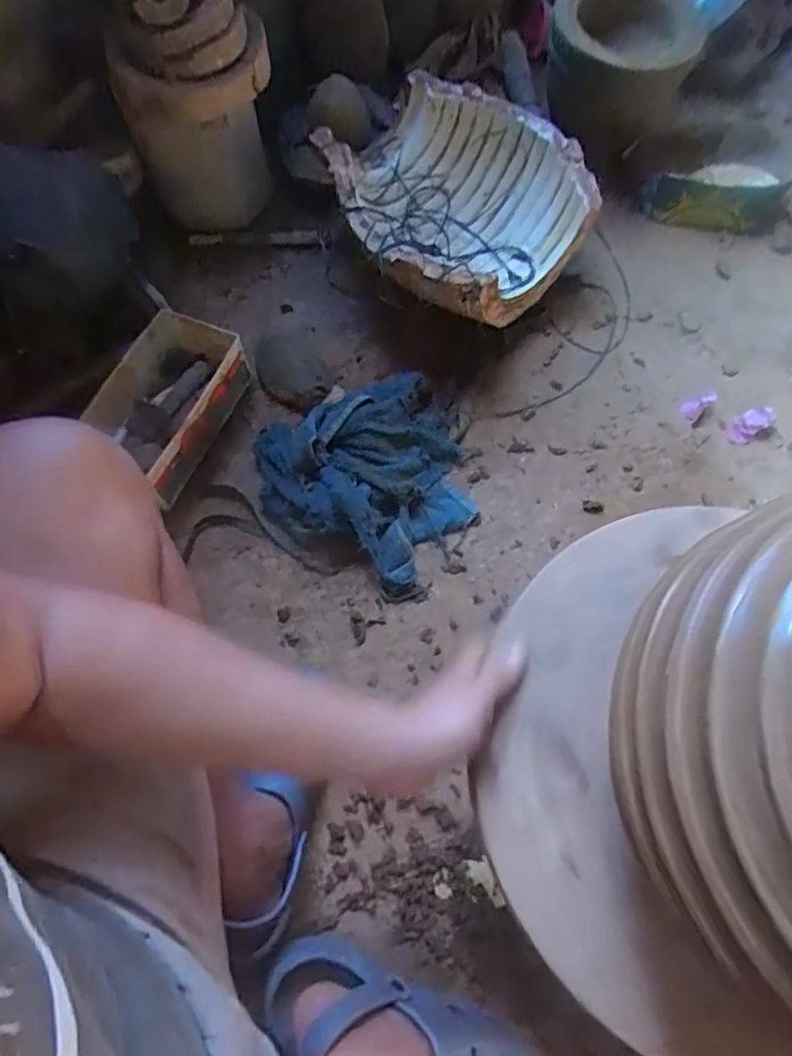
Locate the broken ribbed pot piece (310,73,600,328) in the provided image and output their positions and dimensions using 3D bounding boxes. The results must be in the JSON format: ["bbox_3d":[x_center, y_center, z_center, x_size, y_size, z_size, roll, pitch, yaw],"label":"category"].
[{"bbox_3d":[0.075,-0.458,0.895,0.336,0.150,0.336,0,69,0],"label":"broken ribbed pot piece"}]

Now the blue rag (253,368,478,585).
[{"bbox_3d":[-0.031,-0.056,0.803,0.263,0.070,0.257,-22,71,-8],"label":"blue rag"}]

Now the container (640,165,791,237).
[{"bbox_3d":[0.497,-0.525,0.977,0.229,0.050,0.105,3,69,2],"label":"container"}]

